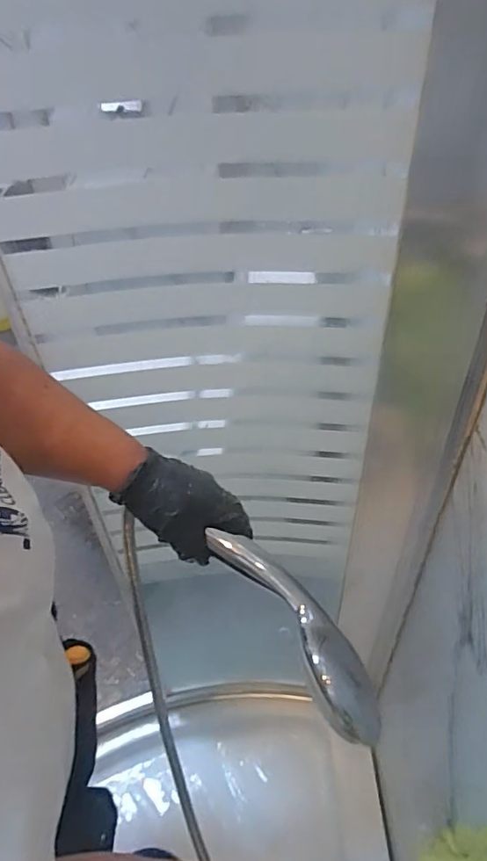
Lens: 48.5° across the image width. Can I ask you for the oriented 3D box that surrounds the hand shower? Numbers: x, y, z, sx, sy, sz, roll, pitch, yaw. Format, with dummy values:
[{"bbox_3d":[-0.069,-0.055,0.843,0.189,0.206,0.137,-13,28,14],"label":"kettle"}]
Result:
[{"bbox_3d":[0.045,0.163,0.460,0.058,0.052,0.201,-33,77,-24],"label":"hand shower"}]

